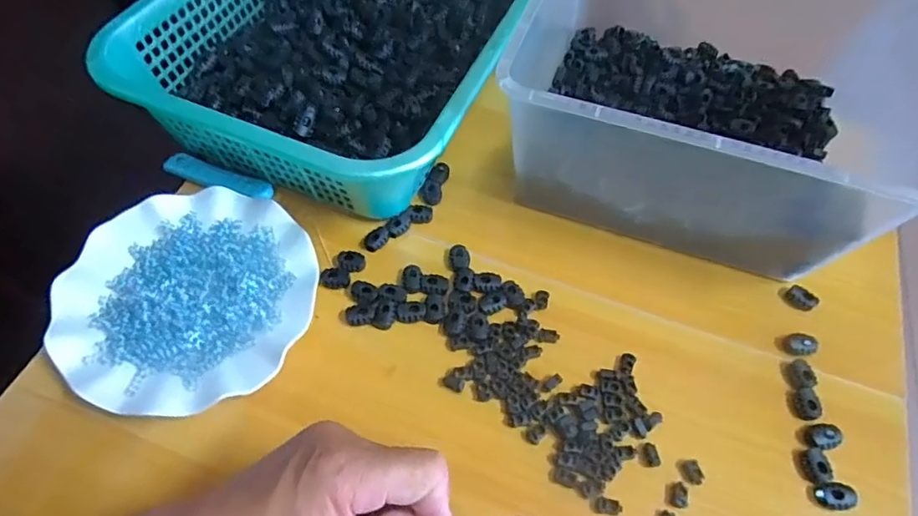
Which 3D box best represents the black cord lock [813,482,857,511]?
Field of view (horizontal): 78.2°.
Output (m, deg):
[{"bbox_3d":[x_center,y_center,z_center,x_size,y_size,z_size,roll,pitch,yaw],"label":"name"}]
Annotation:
[{"bbox_3d":[0.248,0.157,0.370,0.020,0.013,0.016,-2,58,-4],"label":"black cord lock"}]

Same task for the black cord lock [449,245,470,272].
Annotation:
[{"bbox_3d":[0.000,0.000,0.458,0.016,0.006,0.022,-11,59,-10],"label":"black cord lock"}]

